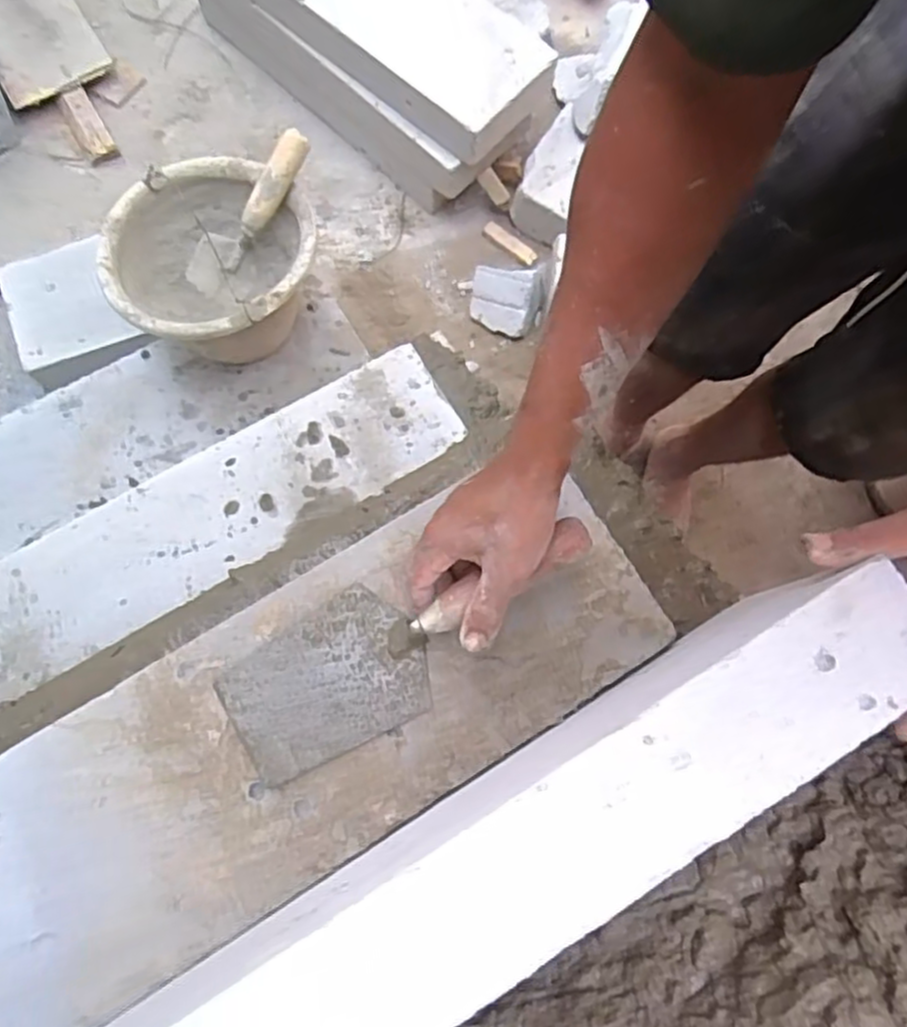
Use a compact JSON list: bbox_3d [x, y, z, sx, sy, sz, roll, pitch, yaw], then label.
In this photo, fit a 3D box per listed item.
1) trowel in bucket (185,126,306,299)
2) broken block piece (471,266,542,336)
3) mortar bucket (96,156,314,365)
[{"bbox_3d":[-0.264,-0.380,0.905,0.234,0.049,0.060,-37,78,30],"label":"trowel in bucket"},{"bbox_3d":[0.089,-0.357,1.190,0.118,0.076,0.100,2,77,-1],"label":"broken block piece"},{"bbox_3d":[-0.307,-0.309,0.931,0.242,0.177,0.242,0,77,-2],"label":"mortar bucket"}]

